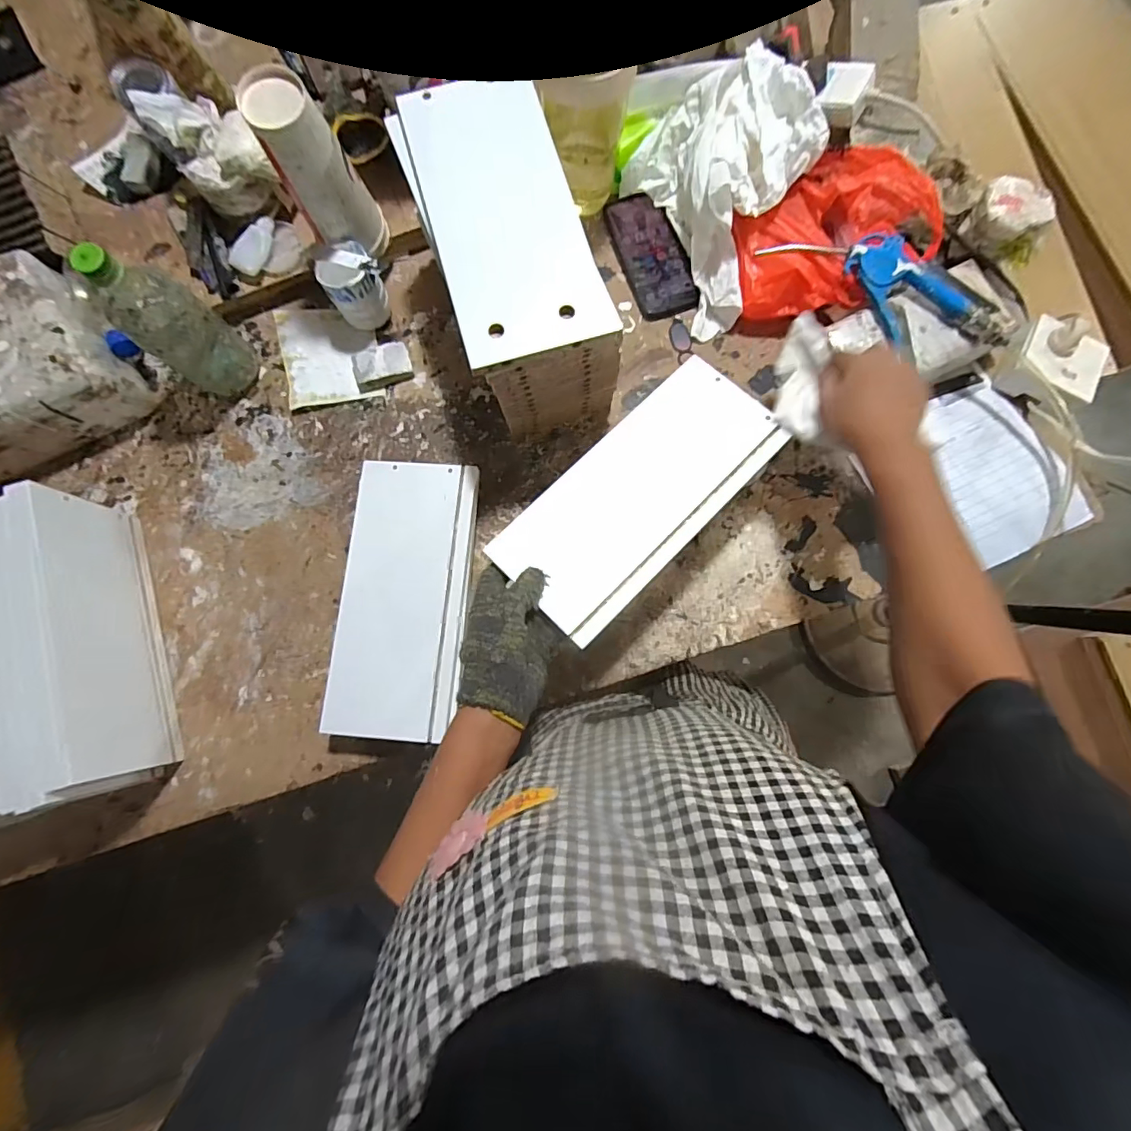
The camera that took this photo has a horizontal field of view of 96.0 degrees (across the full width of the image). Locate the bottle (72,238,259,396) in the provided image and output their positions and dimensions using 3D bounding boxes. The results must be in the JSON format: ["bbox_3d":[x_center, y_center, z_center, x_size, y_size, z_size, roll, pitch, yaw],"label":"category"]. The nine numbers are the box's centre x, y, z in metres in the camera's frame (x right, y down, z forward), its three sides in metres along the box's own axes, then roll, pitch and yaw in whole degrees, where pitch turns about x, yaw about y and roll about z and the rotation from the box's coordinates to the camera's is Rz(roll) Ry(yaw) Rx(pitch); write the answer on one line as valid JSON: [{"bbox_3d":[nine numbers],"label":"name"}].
[{"bbox_3d":[-0.427,-0.265,0.560,0.064,0.211,0.086,37,86,4],"label":"bottle"}]

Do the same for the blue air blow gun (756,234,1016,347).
[{"bbox_3d":[0.377,-0.327,0.590,0.285,0.032,0.102,32,85,4],"label":"blue air blow gun"}]

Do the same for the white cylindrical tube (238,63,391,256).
[{"bbox_3d":[-0.261,-0.421,0.552,0.074,0.181,0.071,0,84,0],"label":"white cylindrical tube"}]

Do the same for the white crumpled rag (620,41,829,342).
[{"bbox_3d":[0.201,-0.450,0.618,0.181,0.137,0.243,-28,85,-2],"label":"white crumpled rag"}]

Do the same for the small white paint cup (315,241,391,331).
[{"bbox_3d":[-0.256,-0.337,0.632,0.063,0.096,0.057,-32,85,-3],"label":"small white paint cup"}]

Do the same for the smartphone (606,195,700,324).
[{"bbox_3d":[0.113,-0.409,0.669,0.079,0.020,0.168,-18,84,-1],"label":"smartphone"}]

